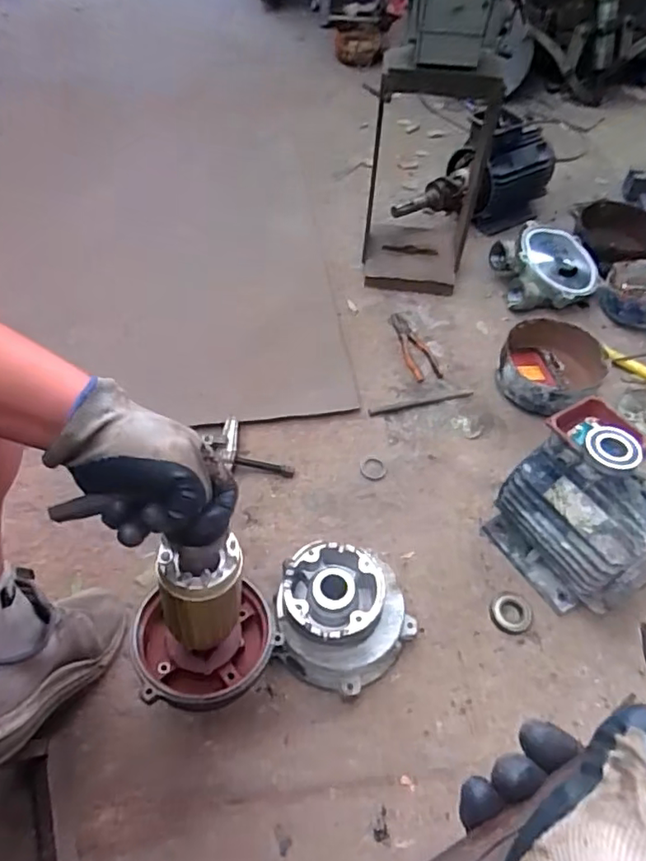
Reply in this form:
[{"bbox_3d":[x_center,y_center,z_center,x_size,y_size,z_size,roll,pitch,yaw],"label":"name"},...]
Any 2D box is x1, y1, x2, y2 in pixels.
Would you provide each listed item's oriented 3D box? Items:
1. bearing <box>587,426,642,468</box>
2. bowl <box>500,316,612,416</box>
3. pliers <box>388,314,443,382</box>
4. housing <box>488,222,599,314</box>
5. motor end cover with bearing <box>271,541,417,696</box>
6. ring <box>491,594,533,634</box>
[{"bbox_3d":[0.386,0.021,0.768,0.067,0.017,0.062,2,53,-3],"label":"bearing"},{"bbox_3d":[0.437,-0.124,1.118,0.183,0.111,0.190,2,53,-3],"label":"bowl"},{"bbox_3d":[0.188,-0.176,1.207,0.062,0.015,0.184,-13,56,-12],"label":"pliers"},{"bbox_3d":[0.505,-0.364,1.315,0.206,0.103,0.201,-7,54,-10],"label":"housing"},{"bbox_3d":[0.031,0.264,0.809,0.180,0.130,0.167,15,53,7],"label":"motor end cover with bearing"},{"bbox_3d":[0.285,0.276,0.877,0.065,0.015,0.058,-36,63,-27],"label":"ring"}]

